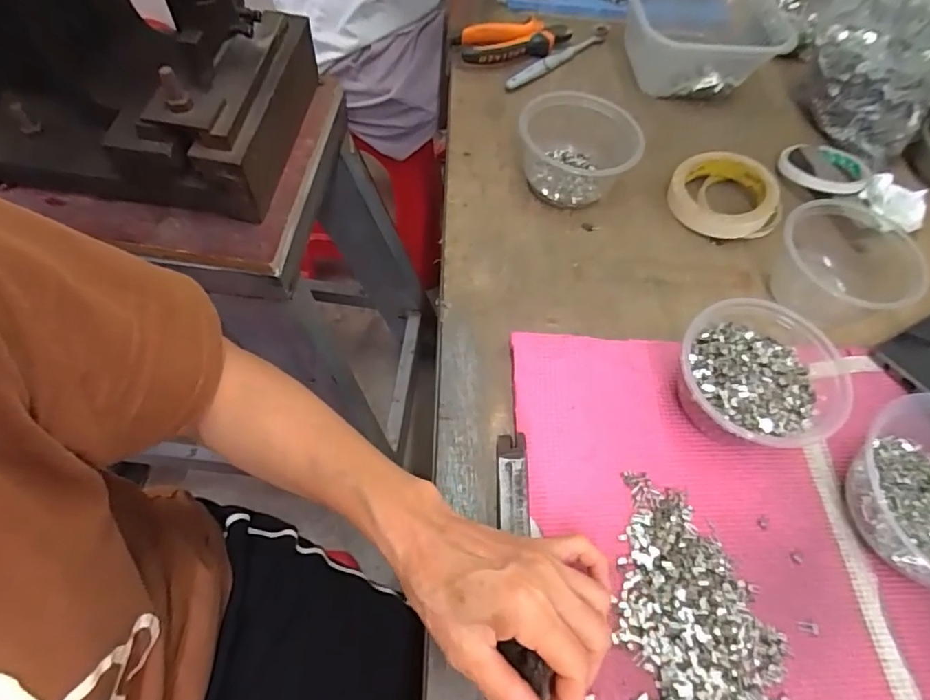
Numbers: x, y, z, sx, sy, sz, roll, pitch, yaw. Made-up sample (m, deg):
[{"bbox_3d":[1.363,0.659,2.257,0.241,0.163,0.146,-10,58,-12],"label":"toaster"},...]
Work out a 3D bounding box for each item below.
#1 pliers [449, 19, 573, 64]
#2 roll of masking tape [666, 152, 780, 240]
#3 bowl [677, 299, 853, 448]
[{"bbox_3d":[0.059,-0.373,0.631,0.144,0.028,0.051,-19,62,-14],"label":"pliers"},{"bbox_3d":[0.263,-0.155,0.526,0.102,0.033,0.102,2,59,-3],"label":"roll of masking tape"},{"bbox_3d":[0.216,0.020,0.392,0.110,0.062,0.116,2,59,-3],"label":"bowl"}]

